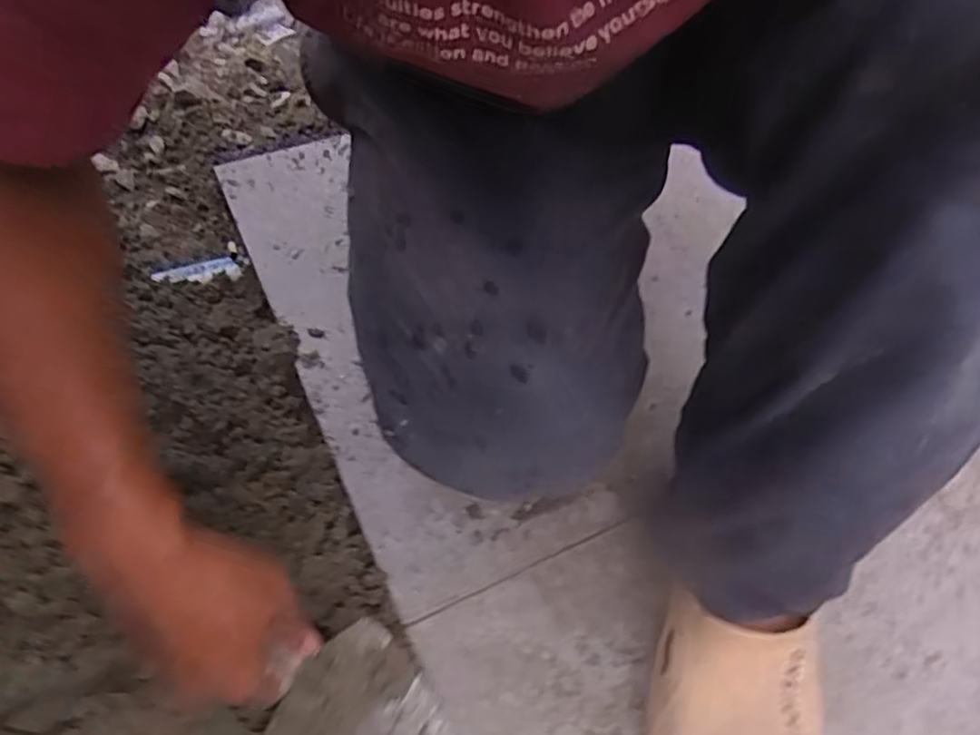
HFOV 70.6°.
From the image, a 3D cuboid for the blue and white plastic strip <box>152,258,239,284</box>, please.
[{"bbox_3d":[-0.329,-0.107,0.778,0.088,0.005,0.034,-13,55,-19],"label":"blue and white plastic strip"}]

